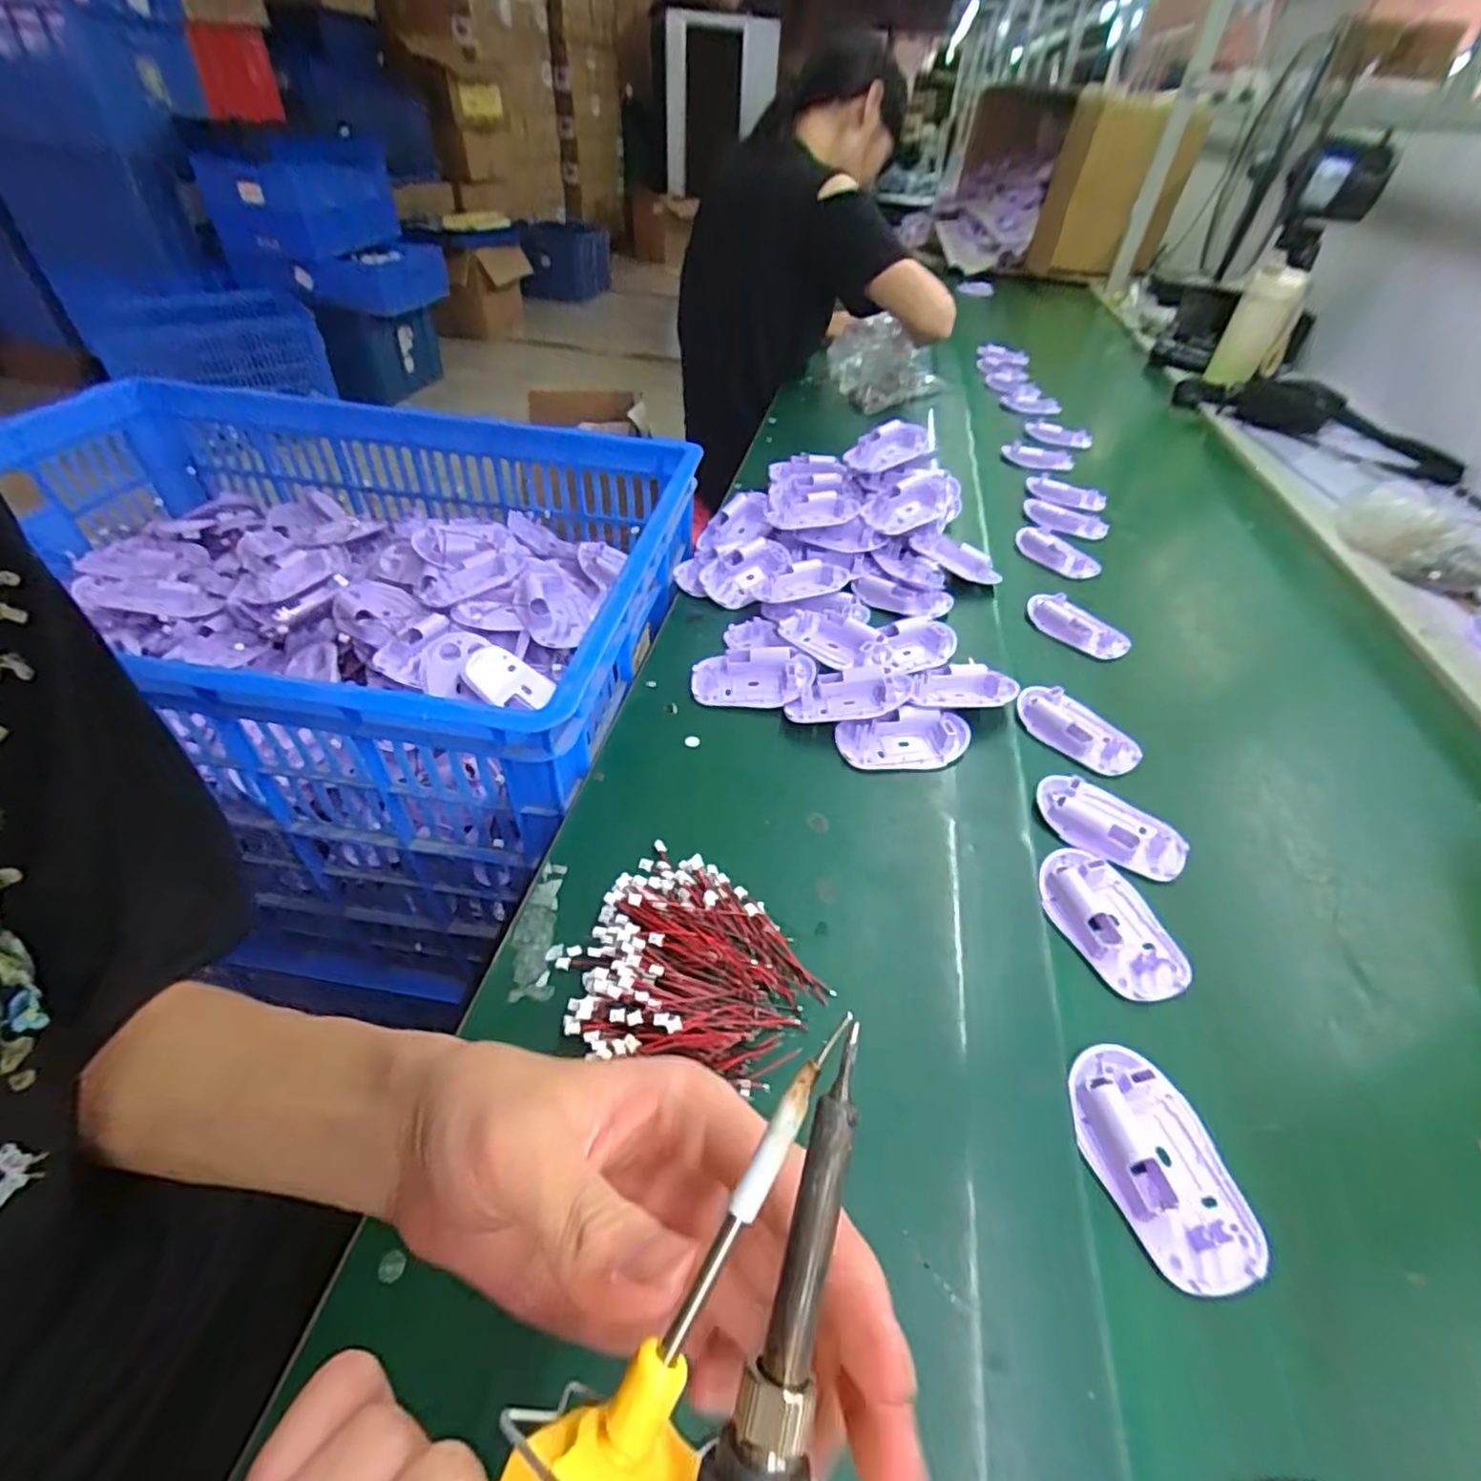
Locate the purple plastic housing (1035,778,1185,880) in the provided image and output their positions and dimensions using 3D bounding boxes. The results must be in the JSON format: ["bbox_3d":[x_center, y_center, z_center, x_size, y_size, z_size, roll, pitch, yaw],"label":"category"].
[{"bbox_3d":[0.254,0.054,0.459,0.095,0.019,0.060,27,50,24],"label":"purple plastic housing"}]

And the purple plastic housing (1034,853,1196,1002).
[{"bbox_3d":[0.222,0.107,0.403,0.059,0.015,0.096,-10,46,-11],"label":"purple plastic housing"}]

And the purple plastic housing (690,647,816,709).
[{"bbox_3d":[0.010,-0.051,0.543,0.096,0.014,0.053,-1,68,8],"label":"purple plastic housing"}]

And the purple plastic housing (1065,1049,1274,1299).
[{"bbox_3d":[0.196,0.192,0.311,0.061,0.016,0.097,-14,46,-14],"label":"purple plastic housing"}]

